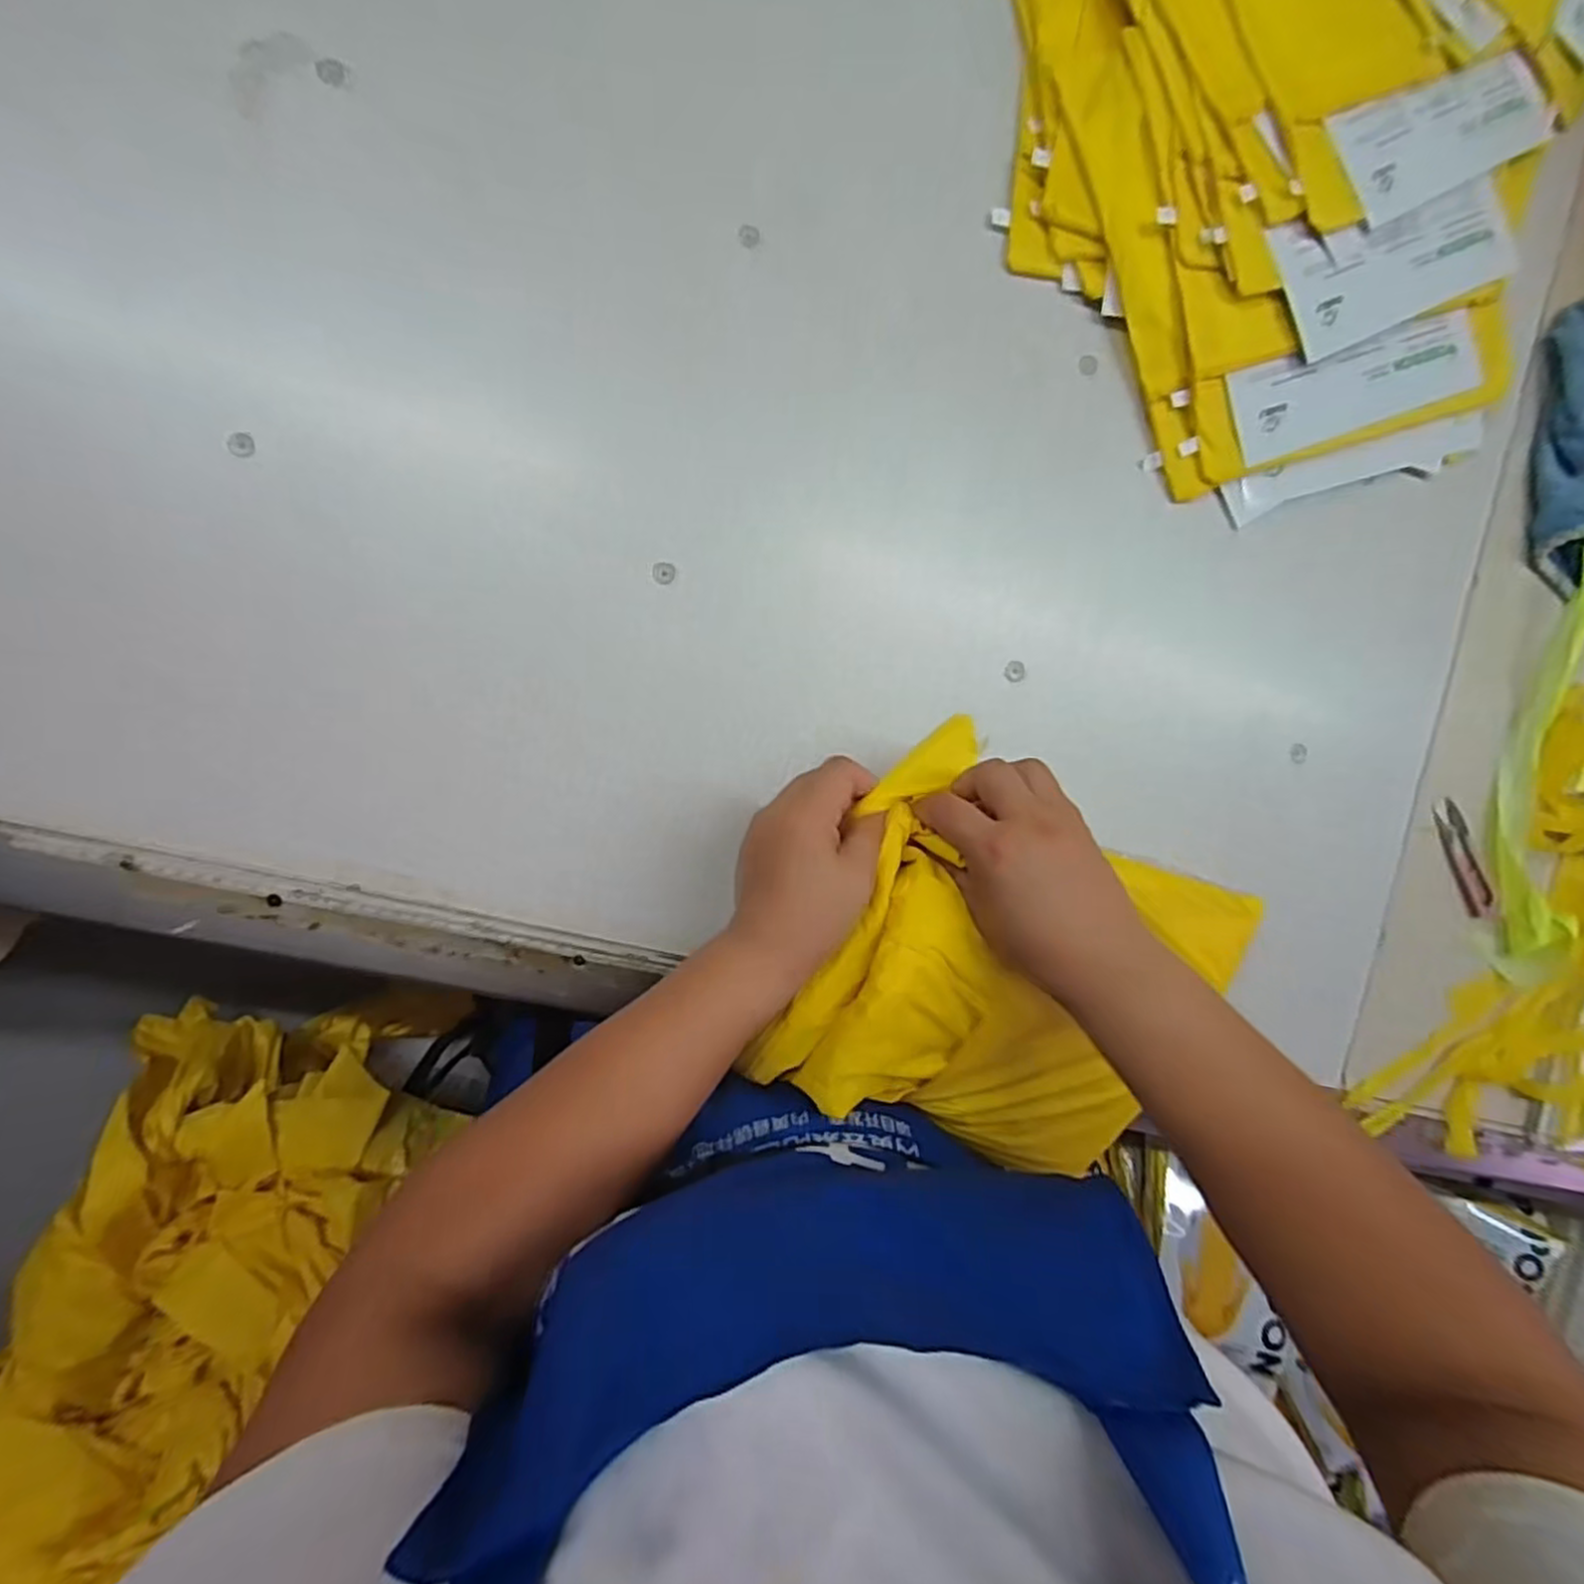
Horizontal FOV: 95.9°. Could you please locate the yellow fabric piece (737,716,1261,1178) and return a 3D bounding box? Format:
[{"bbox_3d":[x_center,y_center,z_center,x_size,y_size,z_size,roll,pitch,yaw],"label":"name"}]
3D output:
[{"bbox_3d":[0.150,0.113,0.414,0.281,0.078,0.223,26,90,-10],"label":"yellow fabric piece"}]

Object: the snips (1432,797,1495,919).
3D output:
[{"bbox_3d":[0.537,0.054,0.574,0.026,0.006,0.098,-28,98,-6],"label":"snips"}]

